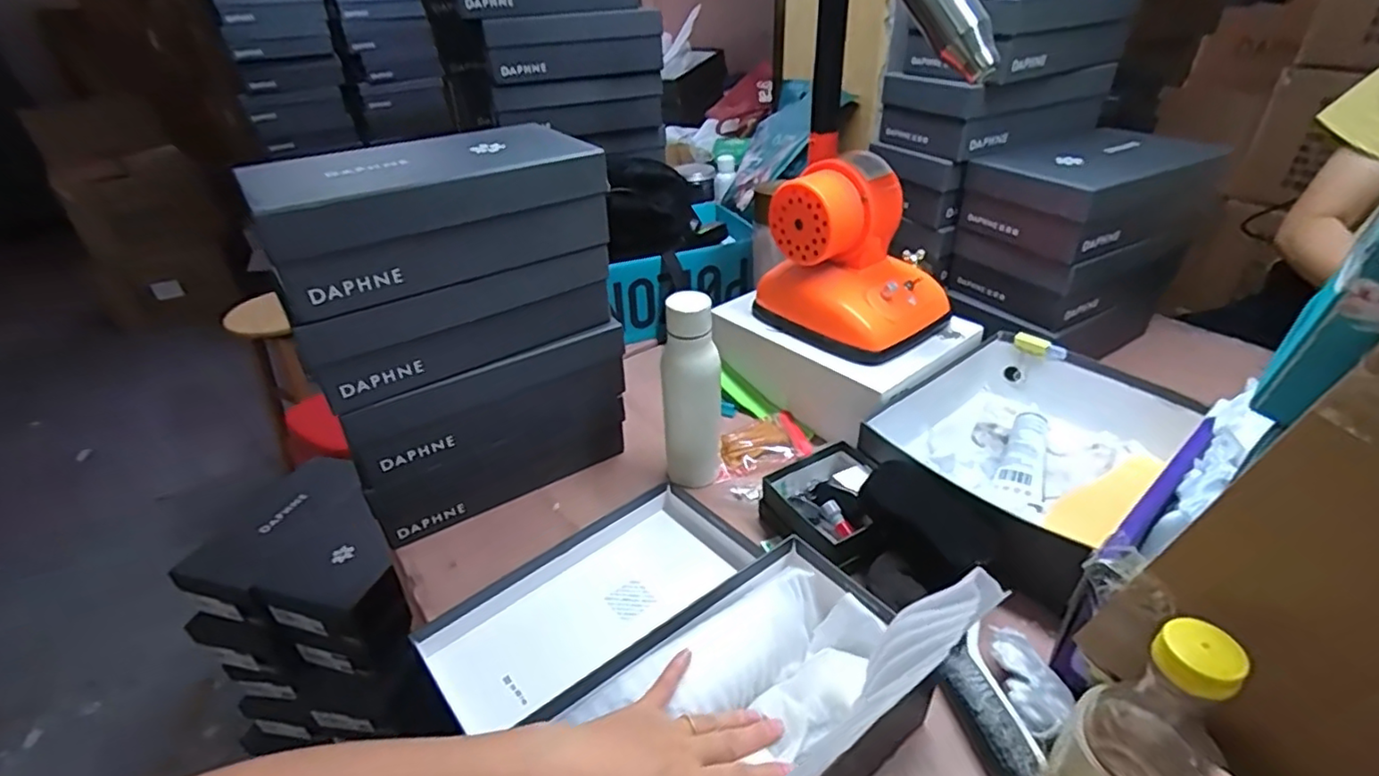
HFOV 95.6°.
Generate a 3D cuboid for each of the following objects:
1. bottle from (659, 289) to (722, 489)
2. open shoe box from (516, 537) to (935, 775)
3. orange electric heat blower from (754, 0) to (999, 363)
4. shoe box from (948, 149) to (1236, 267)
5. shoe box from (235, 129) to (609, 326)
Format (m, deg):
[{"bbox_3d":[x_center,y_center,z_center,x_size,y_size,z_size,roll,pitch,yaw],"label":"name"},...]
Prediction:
[{"bbox_3d":[0.001,0.008,0.699,0.056,0.225,0.050,16,38,26],"label":"bottle"},{"bbox_3d":[0.032,0.254,0.468,0.306,0.090,0.155,-25,40,-29],"label":"open shoe box"},{"bbox_3d":[0.203,-0.285,0.723,0.226,0.469,0.151,26,44,36],"label":"orange electric heat blower"},{"bbox_3d":[0.557,-0.266,0.864,0.283,0.104,0.181,-16,36,-19],"label":"shoe box"},{"bbox_3d":[-0.243,-0.171,0.603,0.296,0.102,0.148,-25,40,-29],"label":"shoe box"}]

